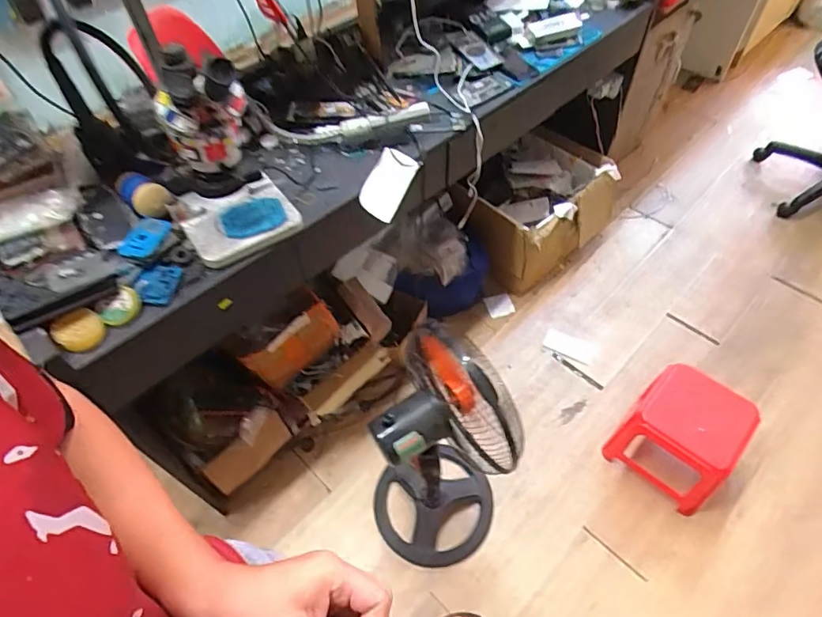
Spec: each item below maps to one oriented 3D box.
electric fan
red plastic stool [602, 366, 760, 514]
[{"bbox_3d":[0.055,0.364,1.170,0.296,0.609,0.315,-2,54,2],"label":"electric fan"},{"bbox_3d":[0.716,0.337,1.367,0.268,0.260,0.247,32,62,24],"label":"red plastic stool"}]

